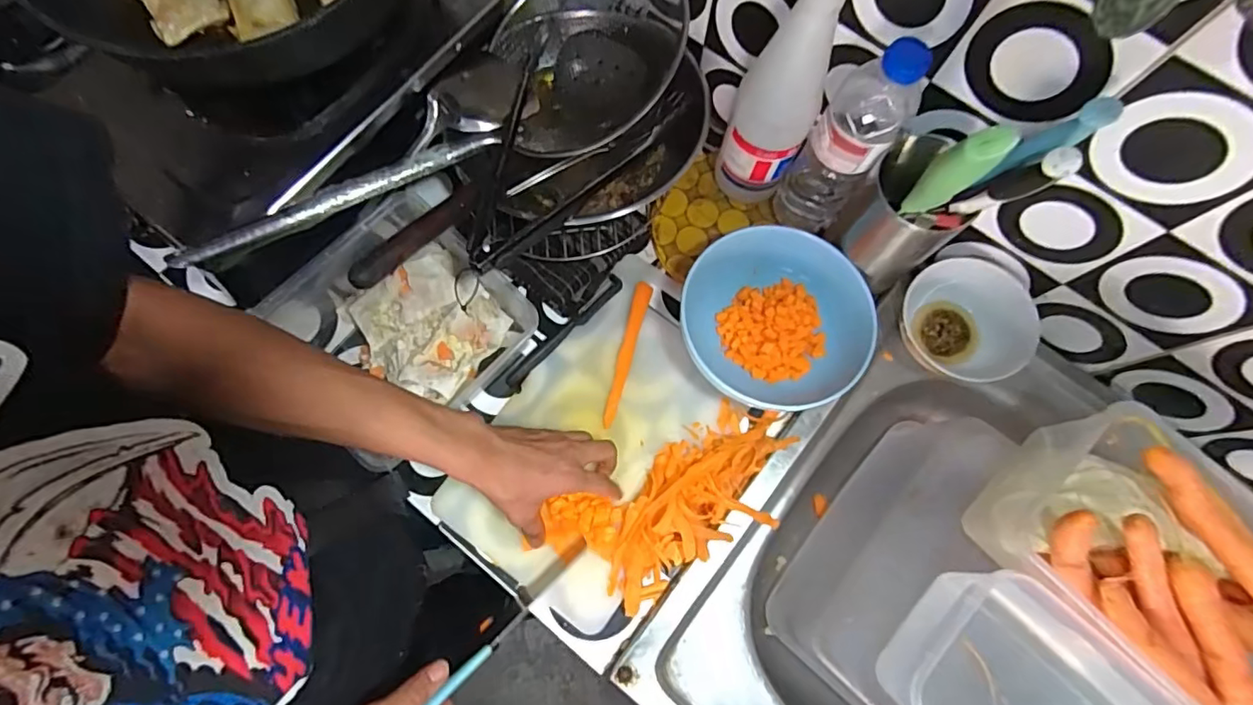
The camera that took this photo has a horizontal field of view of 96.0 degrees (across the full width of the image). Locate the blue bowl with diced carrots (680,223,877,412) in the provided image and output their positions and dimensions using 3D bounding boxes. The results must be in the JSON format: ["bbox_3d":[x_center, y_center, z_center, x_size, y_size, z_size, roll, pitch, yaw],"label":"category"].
[{"bbox_3d":[0.138,-0.027,0.532,0.165,0.067,0.164,0,75,0],"label":"blue bowl with diced carrots"}]

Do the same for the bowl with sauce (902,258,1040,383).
[{"bbox_3d":[0.316,-0.026,0.536,0.113,0.051,0.112,0,75,0],"label":"bowl with sauce"}]

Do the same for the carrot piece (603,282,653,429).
[{"bbox_3d":[0.000,0.001,0.568,0.016,0.009,0.151,14,75,3],"label":"carrot piece"}]

